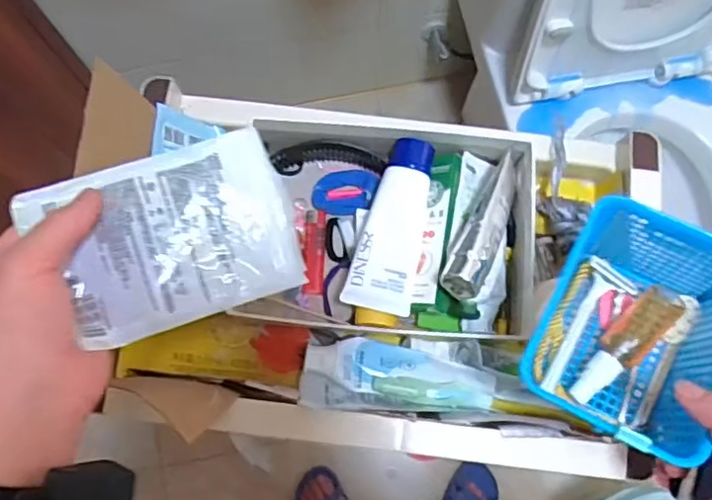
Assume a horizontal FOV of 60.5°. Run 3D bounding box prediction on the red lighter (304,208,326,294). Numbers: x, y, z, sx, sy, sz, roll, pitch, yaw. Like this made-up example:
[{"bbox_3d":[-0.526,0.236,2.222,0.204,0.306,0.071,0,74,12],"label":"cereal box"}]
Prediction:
[{"bbox_3d":[-0.038,0.002,0.567,0.018,0.007,0.079,2,74,0],"label":"red lighter"}]

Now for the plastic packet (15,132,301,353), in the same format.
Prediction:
[{"bbox_3d":[-0.104,-0.006,0.346,0.132,0.007,0.096,-19,89,-9],"label":"plastic packet"}]

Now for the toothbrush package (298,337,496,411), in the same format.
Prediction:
[{"bbox_3d":[0.034,0.104,0.504,0.156,0.030,0.056,3,74,0],"label":"toothbrush package"}]

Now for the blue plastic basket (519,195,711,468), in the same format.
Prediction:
[{"bbox_3d":[0.189,0.057,0.408,0.111,0.090,0.145,24,76,6],"label":"blue plastic basket"}]

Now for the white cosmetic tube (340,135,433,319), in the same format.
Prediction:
[{"bbox_3d":[0.034,-0.022,0.525,0.056,0.029,0.148,15,75,4],"label":"white cosmetic tube"}]

